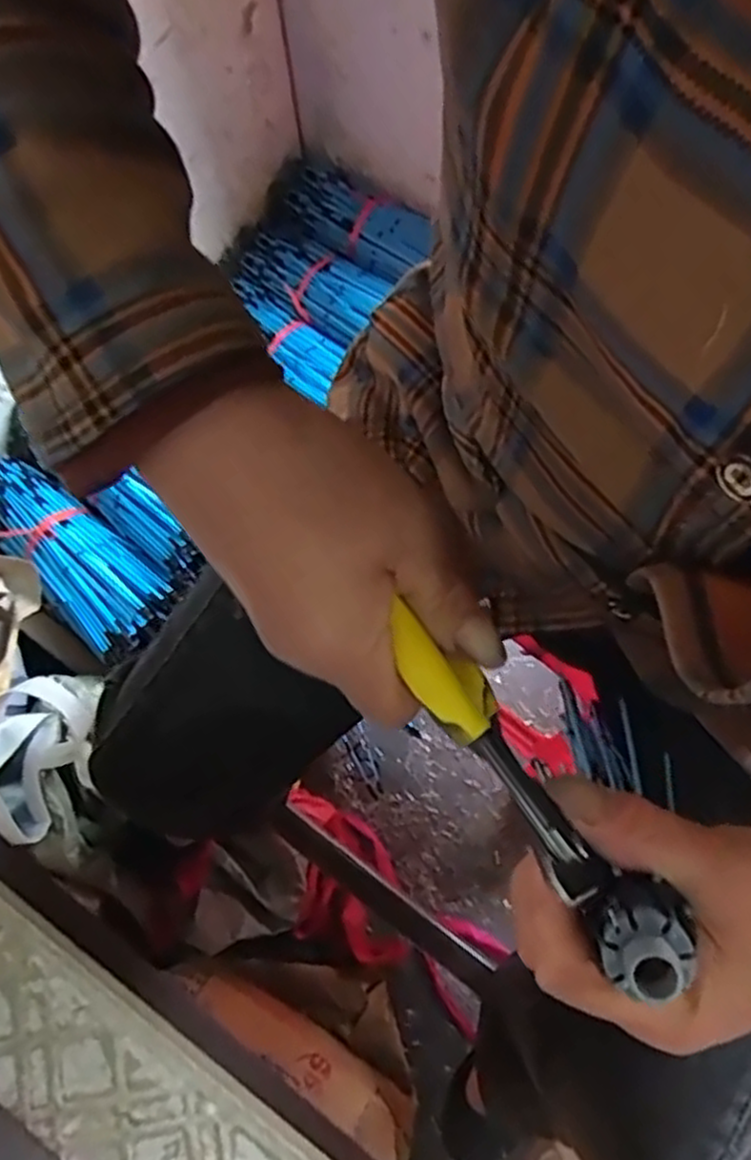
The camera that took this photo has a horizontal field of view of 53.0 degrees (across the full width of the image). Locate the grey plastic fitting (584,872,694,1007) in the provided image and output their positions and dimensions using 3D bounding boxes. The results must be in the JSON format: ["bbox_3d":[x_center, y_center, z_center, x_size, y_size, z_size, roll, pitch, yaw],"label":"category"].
[{"bbox_3d":[0.075,0.099,0.213,0.026,0.028,0.021,-42,78,-10],"label":"grey plastic fitting"}]

